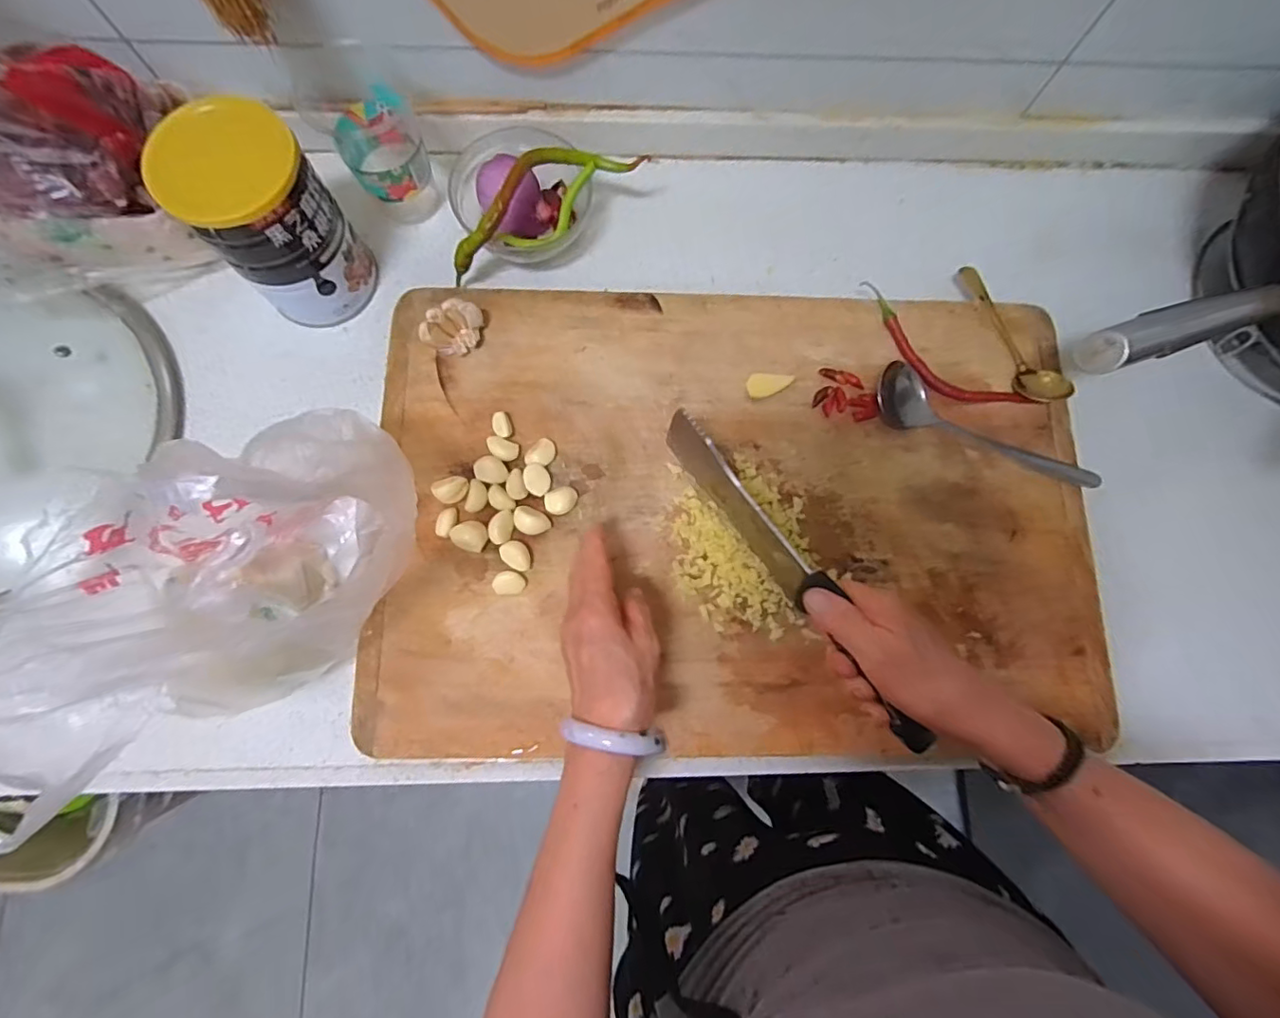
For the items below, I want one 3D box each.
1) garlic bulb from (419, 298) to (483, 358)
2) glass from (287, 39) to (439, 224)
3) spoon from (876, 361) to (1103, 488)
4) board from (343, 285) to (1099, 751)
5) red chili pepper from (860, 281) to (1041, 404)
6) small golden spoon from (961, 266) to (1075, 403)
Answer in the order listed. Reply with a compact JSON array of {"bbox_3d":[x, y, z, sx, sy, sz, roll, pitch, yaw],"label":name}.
[{"bbox_3d":[-0.161,-0.154,0.472,0.049,0.035,0.033,-3,79,-3],"label":"garlic bulb"},{"bbox_3d":[-0.233,-0.323,0.495,0.080,0.123,0.094,-19,80,-6],"label":"glass"},{"bbox_3d":[0.297,-0.076,0.475,0.198,0.029,0.053,18,77,3],"label":"spoon"},{"bbox_3d":[0.078,-0.007,0.462,0.581,0.033,0.380,-1,77,-1],"label":"board"},{"bbox_3d":[0.259,-0.135,0.491,0.172,0.021,0.040,43,80,8],"label":"red chili pepper"},{"bbox_3d":[0.333,-0.160,0.494,0.039,0.023,0.146,-15,78,-5],"label":"small golden spoon"}]

